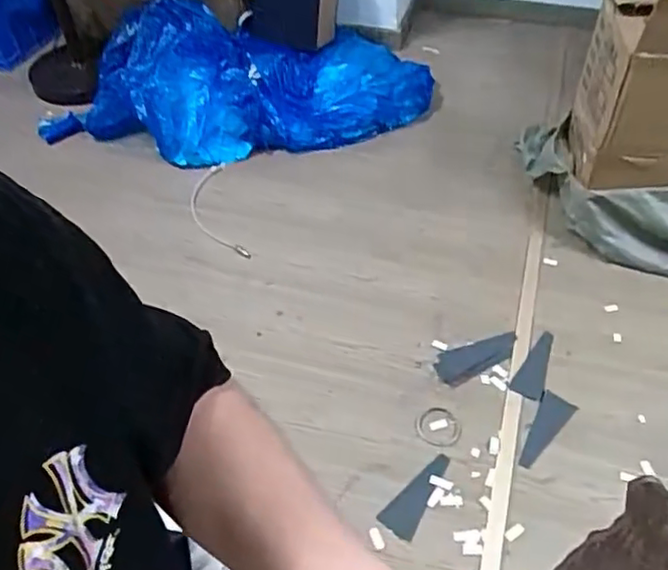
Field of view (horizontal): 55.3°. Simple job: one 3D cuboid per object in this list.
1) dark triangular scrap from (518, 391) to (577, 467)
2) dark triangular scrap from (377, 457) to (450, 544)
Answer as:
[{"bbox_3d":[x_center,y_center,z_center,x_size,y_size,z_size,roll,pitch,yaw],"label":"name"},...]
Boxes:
[{"bbox_3d":[0.432,0.298,1.304,0.064,0.010,0.188,27,55,23],"label":"dark triangular scrap"},{"bbox_3d":[0.162,0.402,1.225,0.069,0.006,0.176,34,72,27],"label":"dark triangular scrap"}]

